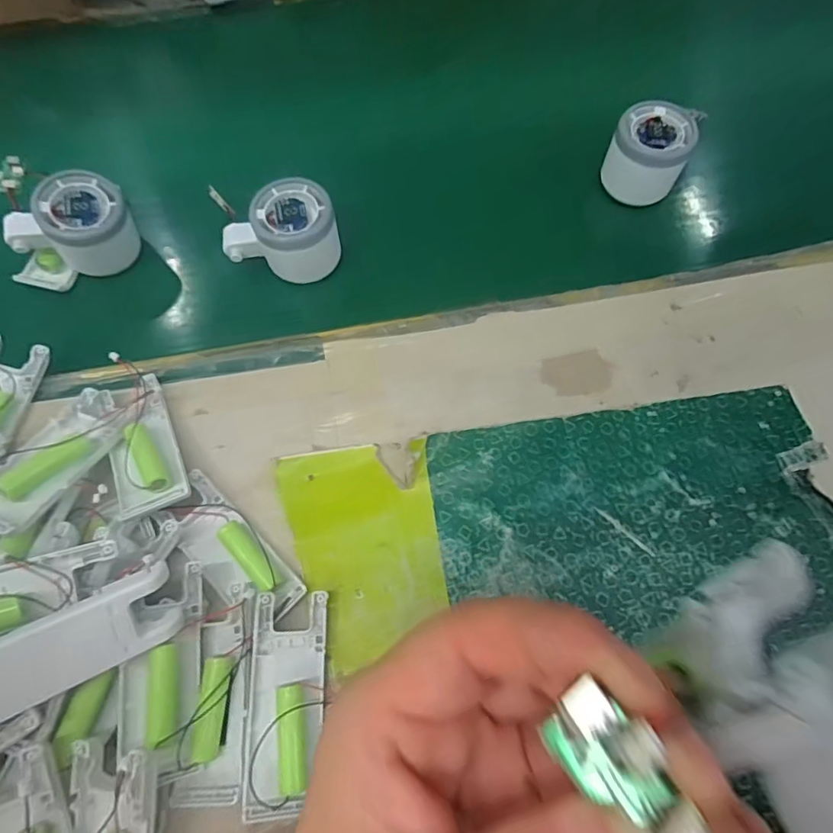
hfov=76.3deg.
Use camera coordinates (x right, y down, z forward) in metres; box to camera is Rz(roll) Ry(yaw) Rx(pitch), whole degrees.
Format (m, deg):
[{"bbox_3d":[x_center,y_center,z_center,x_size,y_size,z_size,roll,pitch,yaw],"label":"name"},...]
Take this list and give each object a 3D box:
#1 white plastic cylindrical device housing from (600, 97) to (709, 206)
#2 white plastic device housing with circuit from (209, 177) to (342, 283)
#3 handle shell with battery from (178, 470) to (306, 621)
[{"bbox_3d":[0.185,-0.207,0.425,0.057,0.061,0.052,0,67,1],"label":"white plastic cylindrical device housing"},{"bbox_3d":[-0.100,-0.132,0.395,0.082,0.050,0.062,-12,67,-4],"label":"white plastic device housing with circuit"},{"bbox_3d":[-0.112,0.079,0.313,0.100,0.024,0.038,42,74,16],"label":"handle shell with battery"}]

